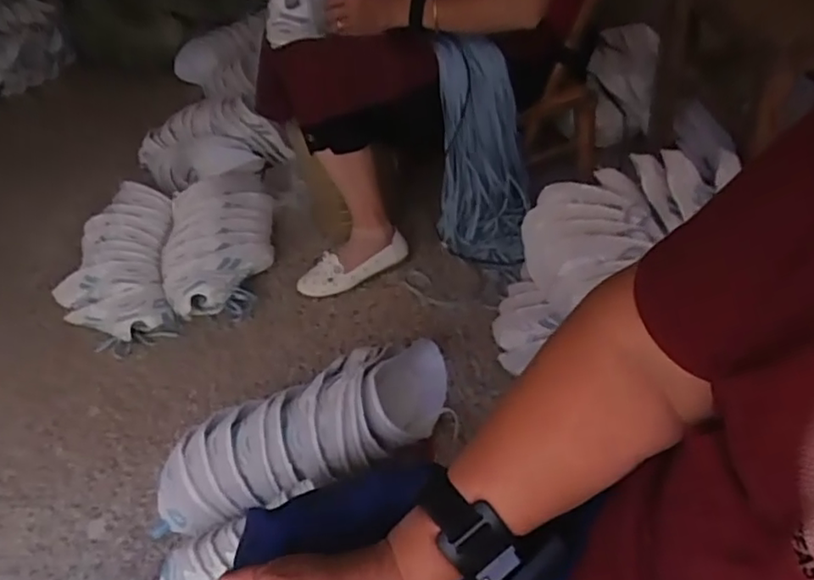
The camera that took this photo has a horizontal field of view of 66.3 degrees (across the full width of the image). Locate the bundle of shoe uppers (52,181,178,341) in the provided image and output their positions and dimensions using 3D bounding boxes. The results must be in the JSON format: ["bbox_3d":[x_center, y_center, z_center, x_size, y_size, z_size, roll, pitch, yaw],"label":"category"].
[{"bbox_3d":[-0.649,-0.072,1.388,0.250,0.119,0.385,-13,42,-1],"label":"bundle of shoe uppers"}]

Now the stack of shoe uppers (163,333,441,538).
[{"bbox_3d":[-0.141,0.207,0.964,0.496,0.114,0.163,-26,44,-15],"label":"stack of shoe uppers"}]

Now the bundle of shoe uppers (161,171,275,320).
[{"bbox_3d":[-0.419,-0.121,1.420,0.221,0.151,0.397,-13,42,-1],"label":"bundle of shoe uppers"}]

